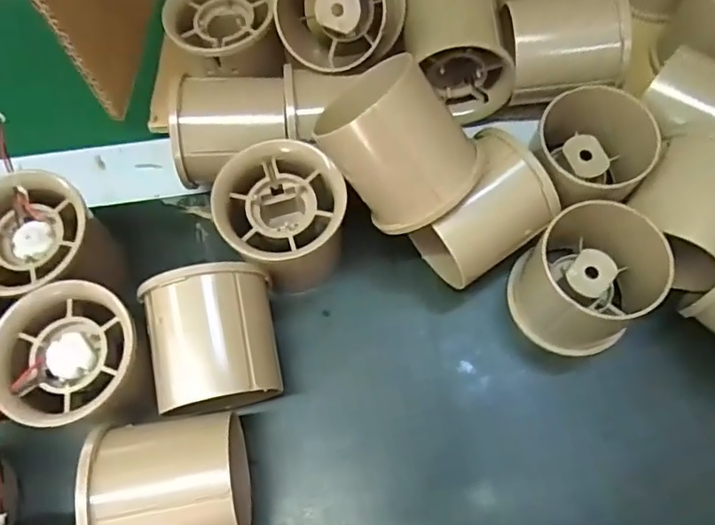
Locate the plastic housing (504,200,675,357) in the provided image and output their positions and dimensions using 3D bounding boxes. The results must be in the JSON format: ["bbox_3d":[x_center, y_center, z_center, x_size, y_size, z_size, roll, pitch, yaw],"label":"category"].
[{"bbox_3d":[0.099,0.007,0.248,0.052,0.052,0.053,-1,68,2],"label":"plastic housing"}]

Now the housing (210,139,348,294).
[{"bbox_3d":[-0.032,-0.016,0.258,0.055,0.048,0.060,-2,68,1],"label":"housing"}]

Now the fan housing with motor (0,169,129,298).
[{"bbox_3d":[-0.139,-0.004,0.259,0.053,0.053,0.055,-1,68,2],"label":"fan housing with motor"}]

